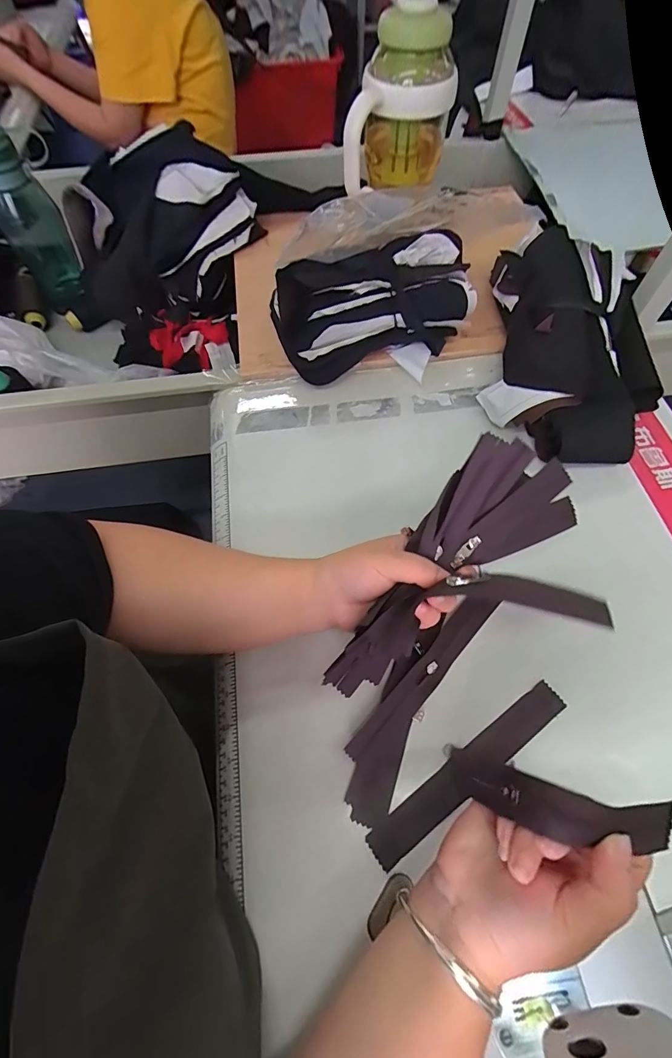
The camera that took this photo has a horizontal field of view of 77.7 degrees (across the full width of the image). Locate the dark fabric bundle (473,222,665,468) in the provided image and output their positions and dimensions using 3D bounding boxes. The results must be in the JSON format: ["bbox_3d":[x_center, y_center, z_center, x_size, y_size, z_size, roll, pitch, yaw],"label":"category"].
[{"bbox_3d":[0.269,-0.215,0.480,0.174,0.085,0.308,5,63,4],"label":"dark fabric bundle"}]

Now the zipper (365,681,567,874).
[{"bbox_3d":[0.105,0.185,0.322,0.186,0.004,0.027,-33,67,-15],"label":"zipper"}]

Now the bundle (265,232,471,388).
[{"bbox_3d":[0.043,-0.275,0.509,0.224,0.101,0.135,-15,63,-7],"label":"bundle"}]

